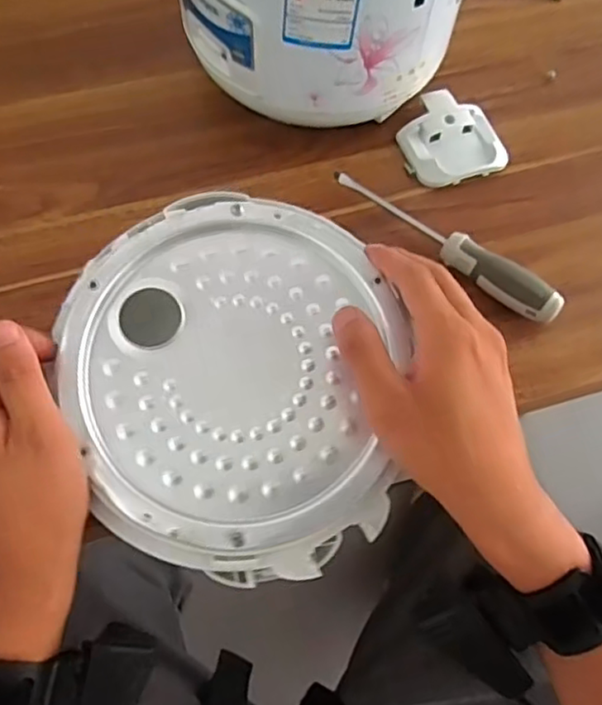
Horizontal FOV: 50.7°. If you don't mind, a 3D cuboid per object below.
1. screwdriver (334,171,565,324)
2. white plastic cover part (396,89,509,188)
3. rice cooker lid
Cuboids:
[{"bbox_3d":[0.099,-0.077,0.450,0.182,0.030,0.022,38,70,14],"label":"screwdriver"},{"bbox_3d":[0.116,-0.167,0.496,0.073,0.017,0.075,-19,68,-11],"label":"white plastic cover part"},{"bbox_3d":[-0.037,0.009,0.344,0.173,0.048,0.200,6,66,0],"label":"rice cooker lid"}]

